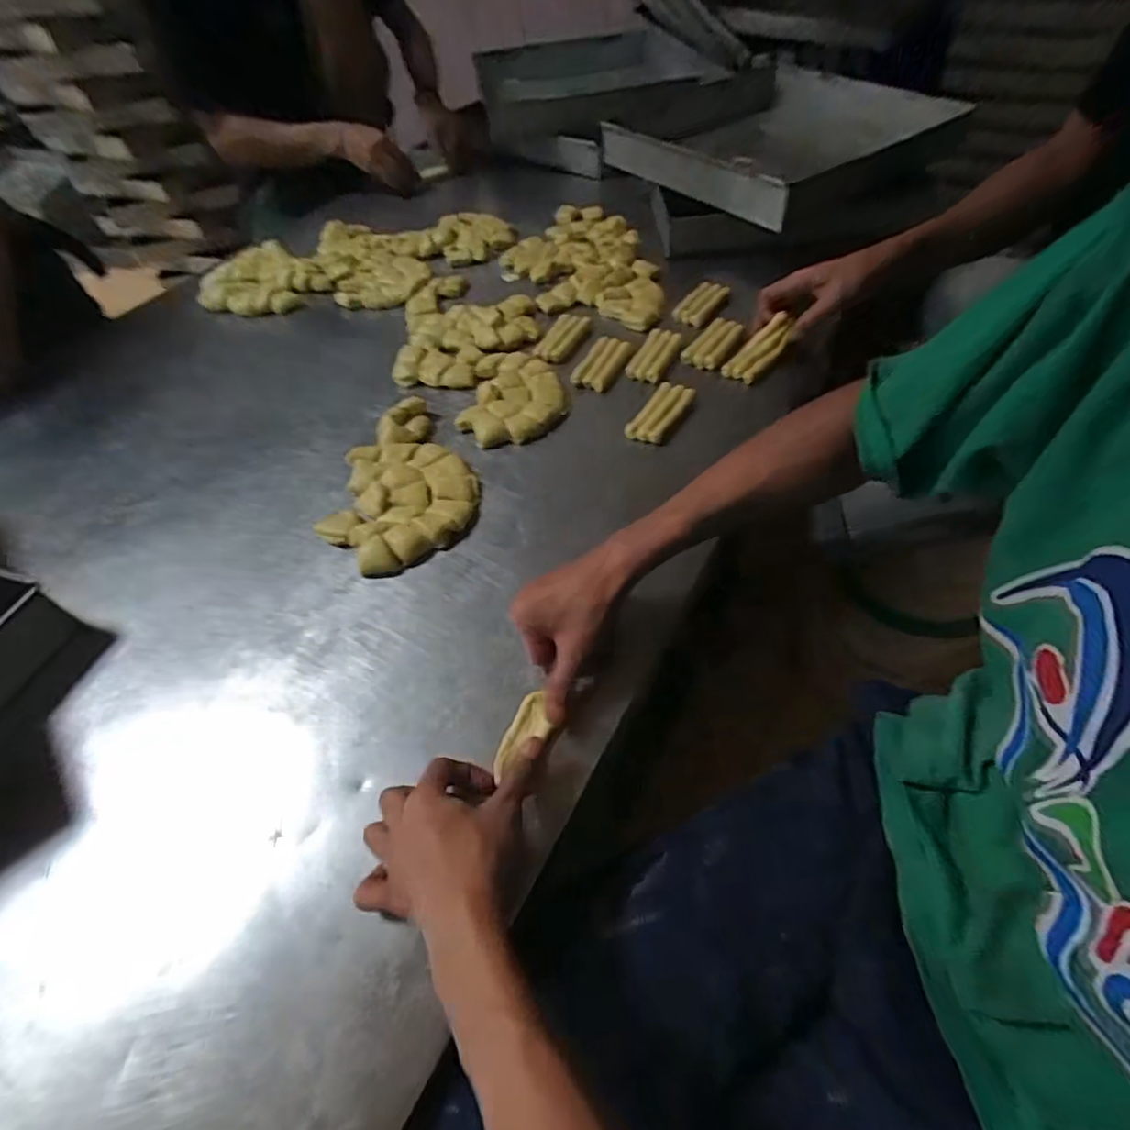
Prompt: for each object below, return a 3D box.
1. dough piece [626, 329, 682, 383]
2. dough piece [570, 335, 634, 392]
[{"bbox_3d":[0.115,-0.270,0.733,0.043,0.018,0.093,22,57,18],"label":"dough piece"},{"bbox_3d":[0.048,-0.259,0.727,0.048,0.014,0.097,20,56,17],"label":"dough piece"}]

